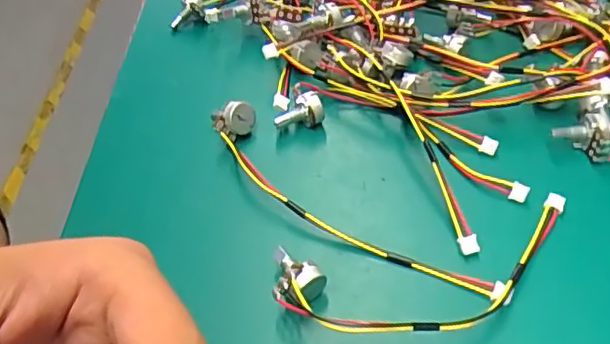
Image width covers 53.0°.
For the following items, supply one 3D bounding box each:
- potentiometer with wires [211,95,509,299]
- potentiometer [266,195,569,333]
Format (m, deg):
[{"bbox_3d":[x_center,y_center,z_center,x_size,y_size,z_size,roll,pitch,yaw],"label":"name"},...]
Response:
[{"bbox_3d":[0.011,0.014,0.269,0.158,0.018,0.030,33,61,32],"label":"potentiometer with wires"},{"bbox_3d":[0.052,0.040,0.236,0.125,0.020,0.047,-16,48,-4],"label":"potentiometer"}]

